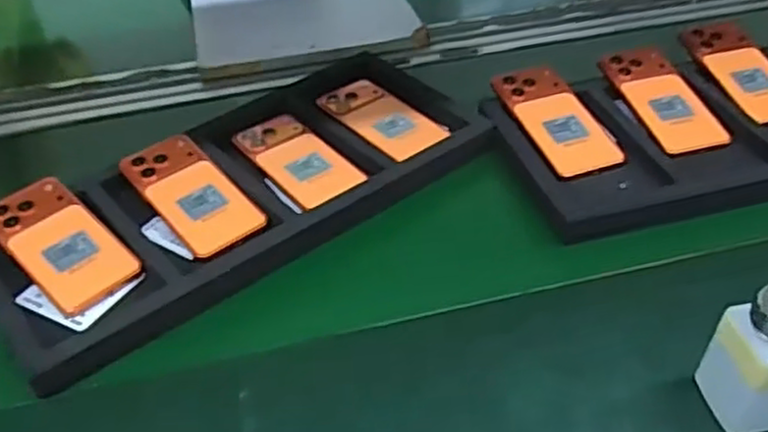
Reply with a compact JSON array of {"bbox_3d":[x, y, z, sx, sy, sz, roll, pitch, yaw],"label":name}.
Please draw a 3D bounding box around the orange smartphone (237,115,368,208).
[{"bbox_3d":[-0.089,-0.059,0.729,0.070,0.008,0.156,-29,48,-26],"label":"orange smartphone"}]

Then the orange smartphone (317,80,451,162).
[{"bbox_3d":[-0.003,-0.104,0.771,0.072,0.008,0.154,-30,49,-27],"label":"orange smartphone"}]

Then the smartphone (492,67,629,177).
[{"bbox_3d":[0.179,-0.101,0.735,0.077,0.011,0.157,-17,53,-11],"label":"smartphone"}]

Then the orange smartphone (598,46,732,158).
[{"bbox_3d":[0.300,-0.125,0.759,0.083,0.011,0.158,-12,50,-10],"label":"orange smartphone"}]

